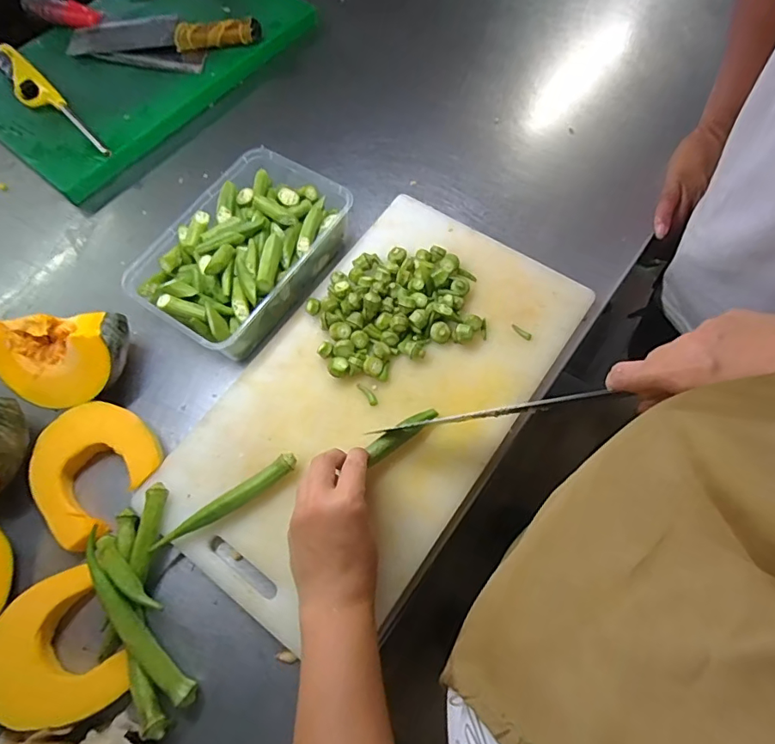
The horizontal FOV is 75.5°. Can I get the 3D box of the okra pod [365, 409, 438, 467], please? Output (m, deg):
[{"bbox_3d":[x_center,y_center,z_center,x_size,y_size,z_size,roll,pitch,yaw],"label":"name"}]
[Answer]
[{"bbox_3d":[0.014,0.056,0.461,0.074,0.017,0.015,-35,67,-15],"label":"okra pod"}]

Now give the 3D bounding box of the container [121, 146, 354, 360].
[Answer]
[{"bbox_3d":[-0.154,-0.132,0.536,0.156,0.062,0.224,31,70,18],"label":"container"}]

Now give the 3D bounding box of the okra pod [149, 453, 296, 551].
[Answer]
[{"bbox_3d":[-0.139,0.116,0.440,0.135,0.018,0.018,-33,69,-10],"label":"okra pod"}]

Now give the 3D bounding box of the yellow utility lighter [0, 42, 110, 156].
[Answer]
[{"bbox_3d":[-0.451,-0.359,0.654,0.045,0.022,0.269,-40,69,-15],"label":"yellow utility lighter"}]

